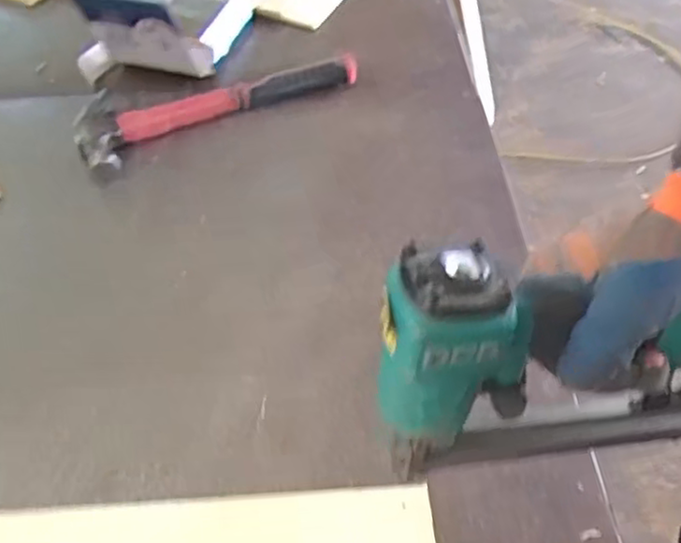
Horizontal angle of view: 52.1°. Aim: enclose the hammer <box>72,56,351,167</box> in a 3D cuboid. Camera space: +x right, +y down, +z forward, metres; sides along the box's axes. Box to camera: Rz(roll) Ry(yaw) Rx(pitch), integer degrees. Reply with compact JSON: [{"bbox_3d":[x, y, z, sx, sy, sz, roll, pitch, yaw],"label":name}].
[{"bbox_3d":[-0.144,-0.204,0.795,0.324,0.027,0.116,-27,56,-23],"label":"hammer"}]

